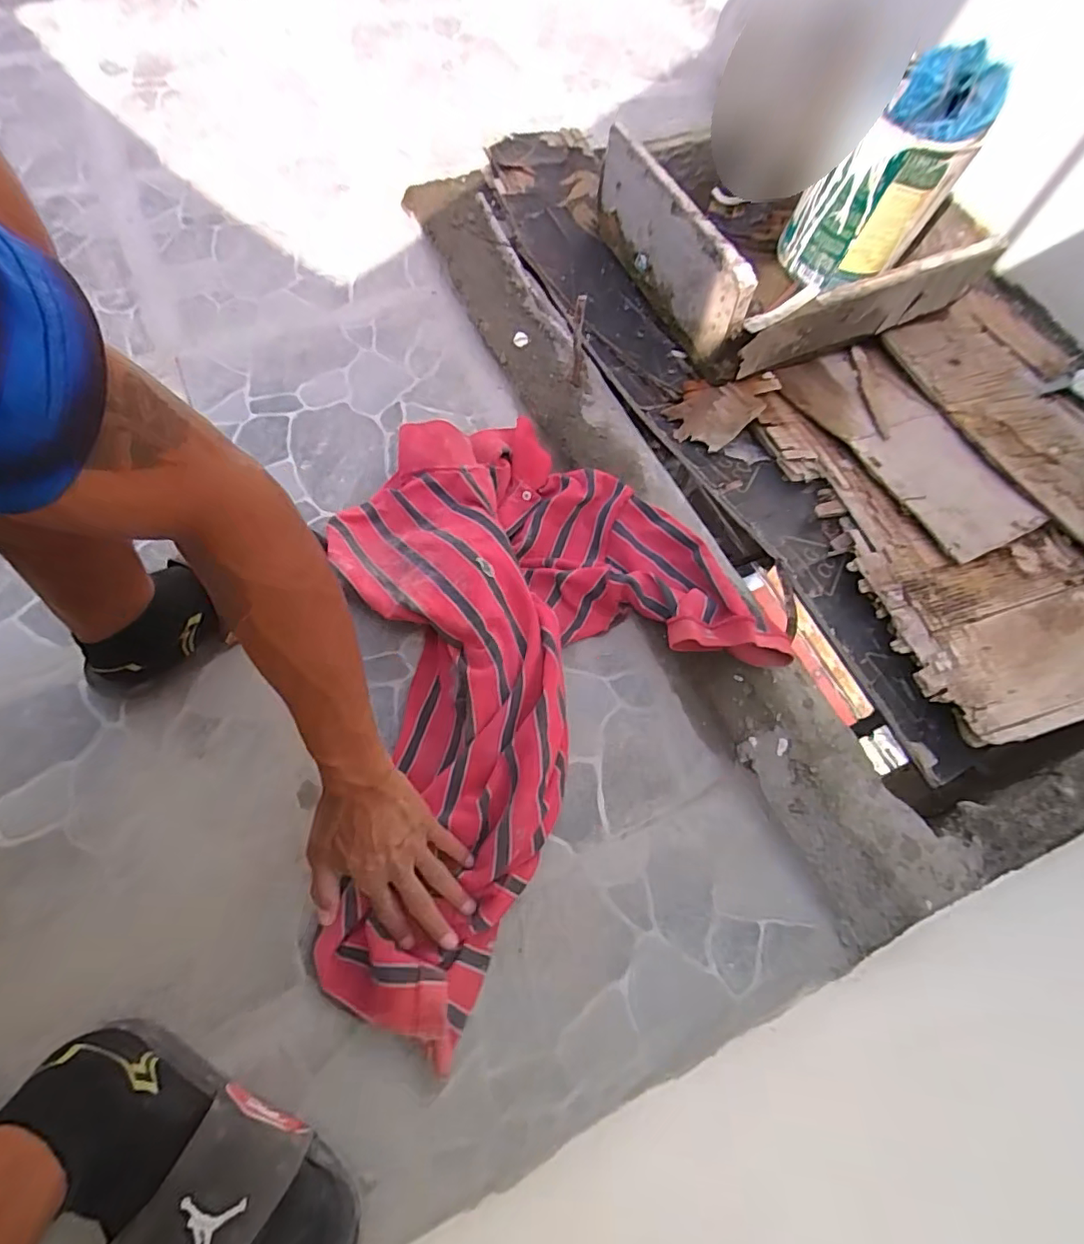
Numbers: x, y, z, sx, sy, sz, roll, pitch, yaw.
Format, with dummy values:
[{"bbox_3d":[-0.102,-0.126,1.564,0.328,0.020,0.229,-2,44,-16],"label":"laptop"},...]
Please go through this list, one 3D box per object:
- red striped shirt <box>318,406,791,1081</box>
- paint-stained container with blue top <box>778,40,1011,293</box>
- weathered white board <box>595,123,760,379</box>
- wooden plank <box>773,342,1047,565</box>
[{"bbox_3d":[-0.077,0.029,0.572,0.547,0.080,0.470,-42,75,-17],"label":"red striped shirt"},{"bbox_3d":[0.435,-0.577,0.710,0.166,0.230,0.142,29,70,7],"label":"paint-stained container with blue top"},{"bbox_3d":[0.165,-0.513,0.765,0.021,0.149,0.344,-25,72,-13],"label":"weathered white board"},{"bbox_3d":[0.494,-0.247,0.756,0.212,0.022,0.361,-26,67,-23],"label":"wooden plank"}]

